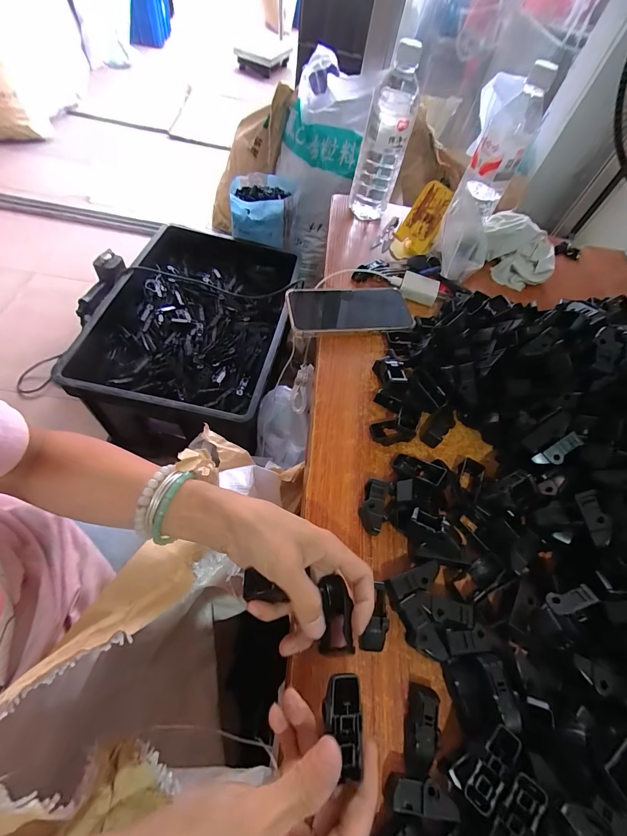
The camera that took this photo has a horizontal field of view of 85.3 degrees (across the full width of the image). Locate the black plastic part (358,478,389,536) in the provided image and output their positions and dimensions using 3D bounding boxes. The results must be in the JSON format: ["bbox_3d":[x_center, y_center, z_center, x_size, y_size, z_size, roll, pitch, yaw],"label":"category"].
[{"bbox_3d":[0.054,0.083,0.317,0.020,0.023,0.048,18,57,2],"label":"black plastic part"}]

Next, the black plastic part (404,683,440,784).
[{"bbox_3d":[0.076,0.222,0.240,0.022,0.015,0.051,15,57,0],"label":"black plastic part"}]

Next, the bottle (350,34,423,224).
[{"bbox_3d":[0.102,-0.413,0.515,0.073,0.205,0.065,12,57,-2],"label":"bottle"}]

